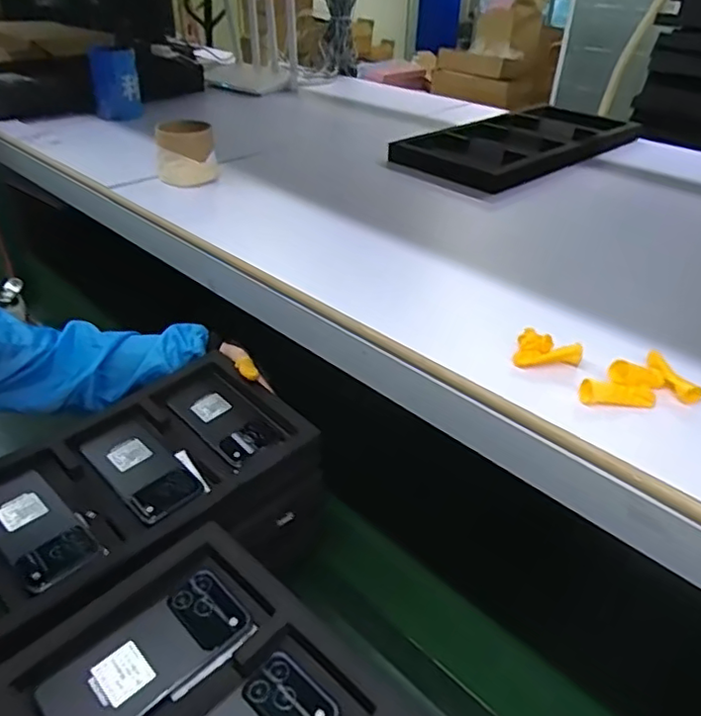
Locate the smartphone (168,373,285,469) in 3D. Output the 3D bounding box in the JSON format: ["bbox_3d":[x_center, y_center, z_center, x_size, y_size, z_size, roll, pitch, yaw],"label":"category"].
[{"bbox_3d":[-0.159,0.077,0.760,0.146,0.010,0.072,36,56,27],"label":"smartphone"}]

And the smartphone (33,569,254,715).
[{"bbox_3d":[-0.163,0.242,0.487,0.075,0.013,0.159,30,44,34],"label":"smartphone"}]

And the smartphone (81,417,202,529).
[{"bbox_3d":[-0.234,0.122,0.676,0.075,0.011,0.166,-28,45,-36],"label":"smartphone"}]

